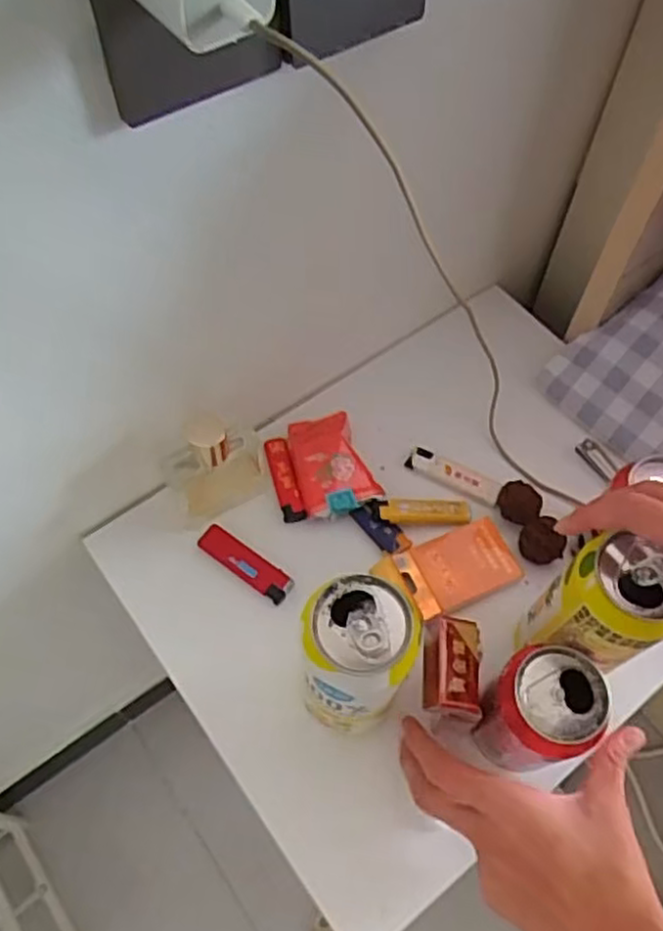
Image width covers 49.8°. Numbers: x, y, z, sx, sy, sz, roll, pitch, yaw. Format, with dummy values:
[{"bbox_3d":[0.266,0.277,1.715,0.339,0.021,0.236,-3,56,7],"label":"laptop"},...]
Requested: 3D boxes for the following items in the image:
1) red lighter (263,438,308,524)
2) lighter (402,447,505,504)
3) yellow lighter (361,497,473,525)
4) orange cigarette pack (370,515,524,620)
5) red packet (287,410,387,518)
[{"bbox_3d":[-0.039,0.010,0.591,0.019,0.008,0.077,-14,64,-7],"label":"red lighter"},{"bbox_3d":[0.102,0.008,0.599,0.079,0.008,0.023,28,66,13],"label":"lighter"},{"bbox_3d":[0.071,0.036,0.574,0.084,0.013,0.021,-2,63,-1],"label":"yellow lighter"},{"bbox_3d":[0.092,0.080,0.551,0.100,0.019,0.057,-21,65,-11],"label":"orange cigarette pack"},{"bbox_3d":[-0.002,-0.002,0.586,0.058,0.018,0.086,-19,65,-10],"label":"red packet"}]

